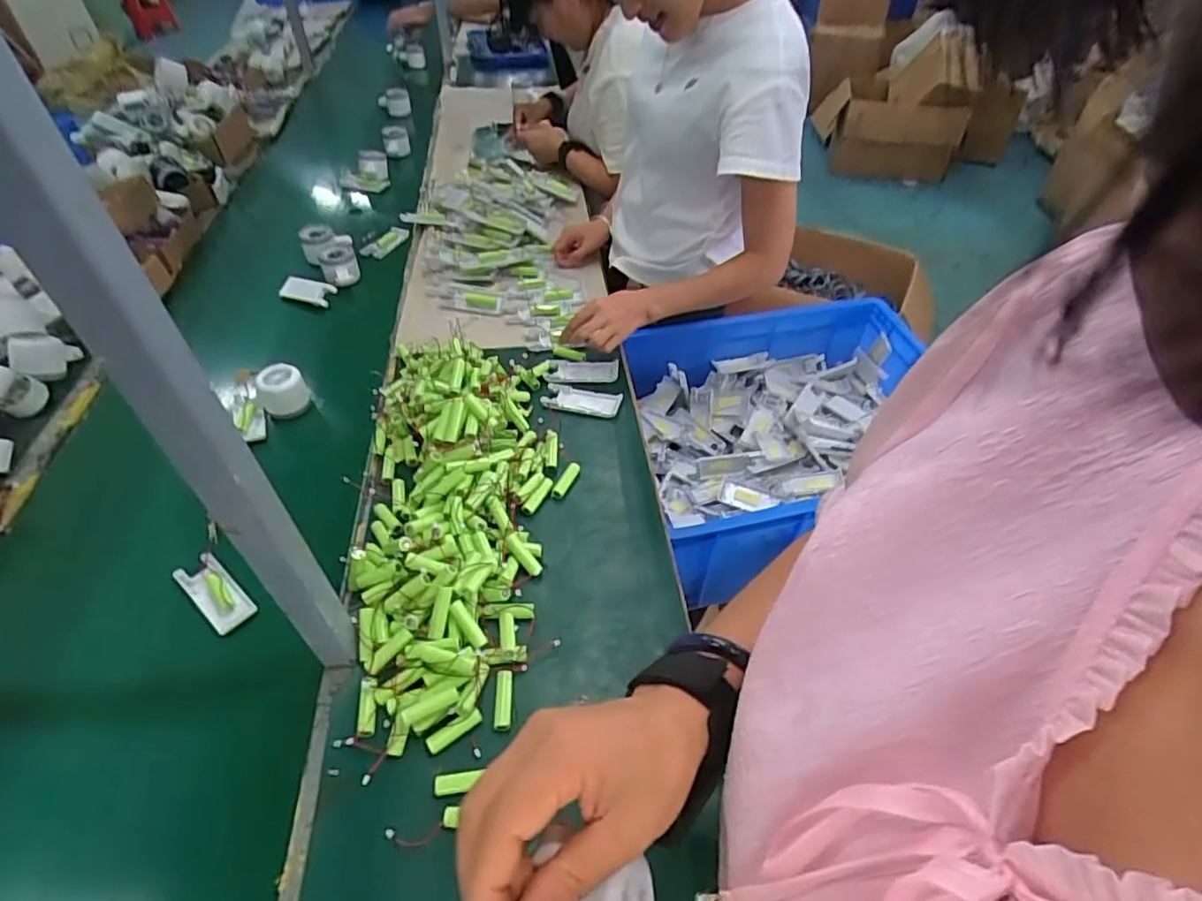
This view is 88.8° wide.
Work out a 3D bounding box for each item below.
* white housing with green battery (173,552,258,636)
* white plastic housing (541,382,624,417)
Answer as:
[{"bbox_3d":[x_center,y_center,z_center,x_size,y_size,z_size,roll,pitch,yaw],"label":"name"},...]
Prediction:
[{"bbox_3d":[-0.409,0.152,0.652,0.103,0.016,0.041,33,53,26],"label":"white housing with green battery"},{"bbox_3d":[-0.026,-0.070,0.829,0.105,0.012,0.044,12,46,10],"label":"white plastic housing"}]

